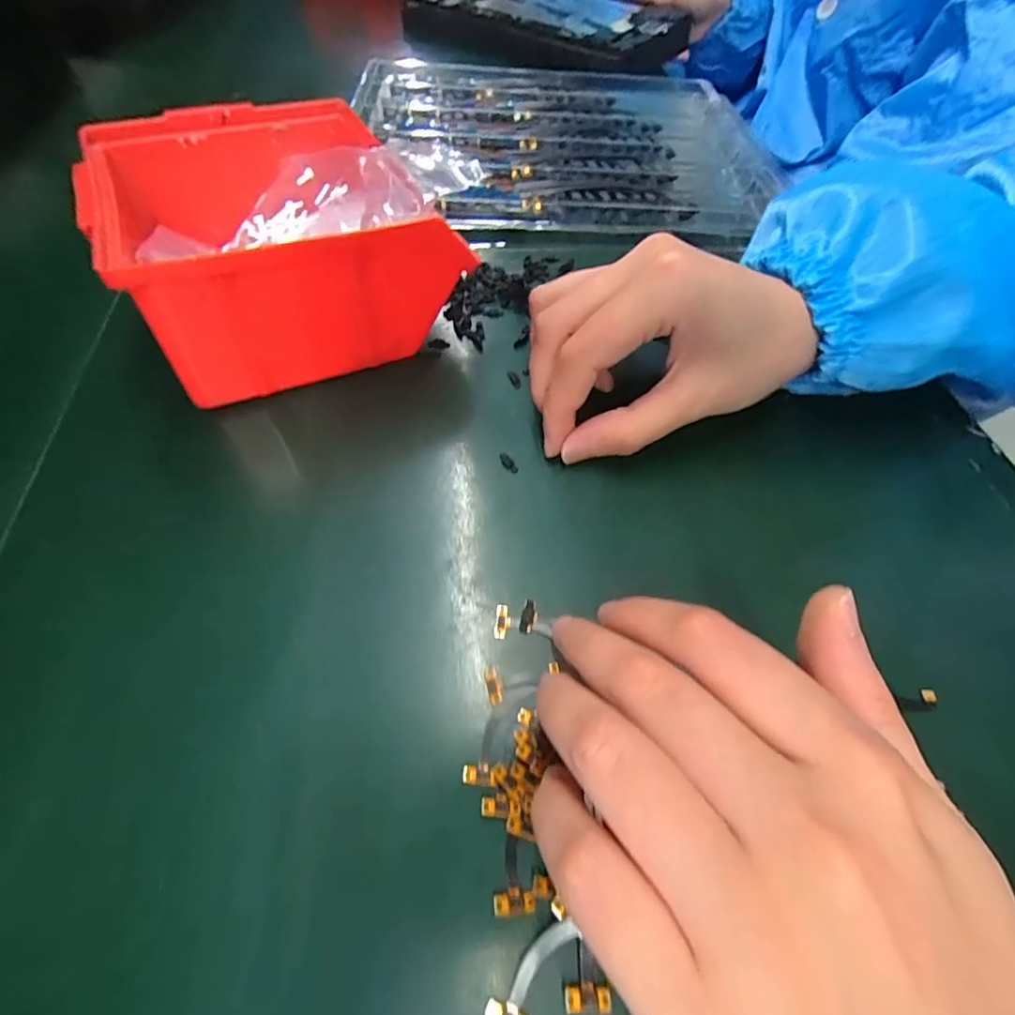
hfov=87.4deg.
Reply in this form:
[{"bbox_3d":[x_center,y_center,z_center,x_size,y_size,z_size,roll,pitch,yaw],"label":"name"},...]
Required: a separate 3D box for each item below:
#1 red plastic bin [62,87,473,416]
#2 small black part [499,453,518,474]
[{"bbox_3d":[-0.101,-0.116,0.238,0.124,0.064,0.124,-20,58,-16],"label":"red plastic bin"},{"bbox_3d":[0.000,-0.019,0.215,0.005,0.004,0.011,-22,59,-17],"label":"small black part"}]

